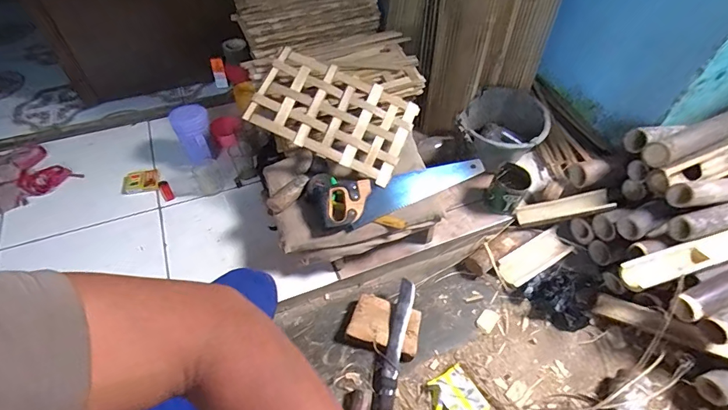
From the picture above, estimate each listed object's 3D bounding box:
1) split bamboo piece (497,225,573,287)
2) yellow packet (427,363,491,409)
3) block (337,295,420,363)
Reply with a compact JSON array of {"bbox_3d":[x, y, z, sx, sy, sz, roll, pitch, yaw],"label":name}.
[{"bbox_3d":[0.467,0.144,1.104,0.222,0.042,0.082,-25,56,-20],"label":"split bamboo piece"},{"bbox_3d":[0.206,0.435,0.906,0.113,0.032,0.115,-24,56,-19],"label":"yellow packet"},{"bbox_3d":[0.042,0.292,0.987,0.192,0.051,0.119,17,53,12],"label":"block"}]

